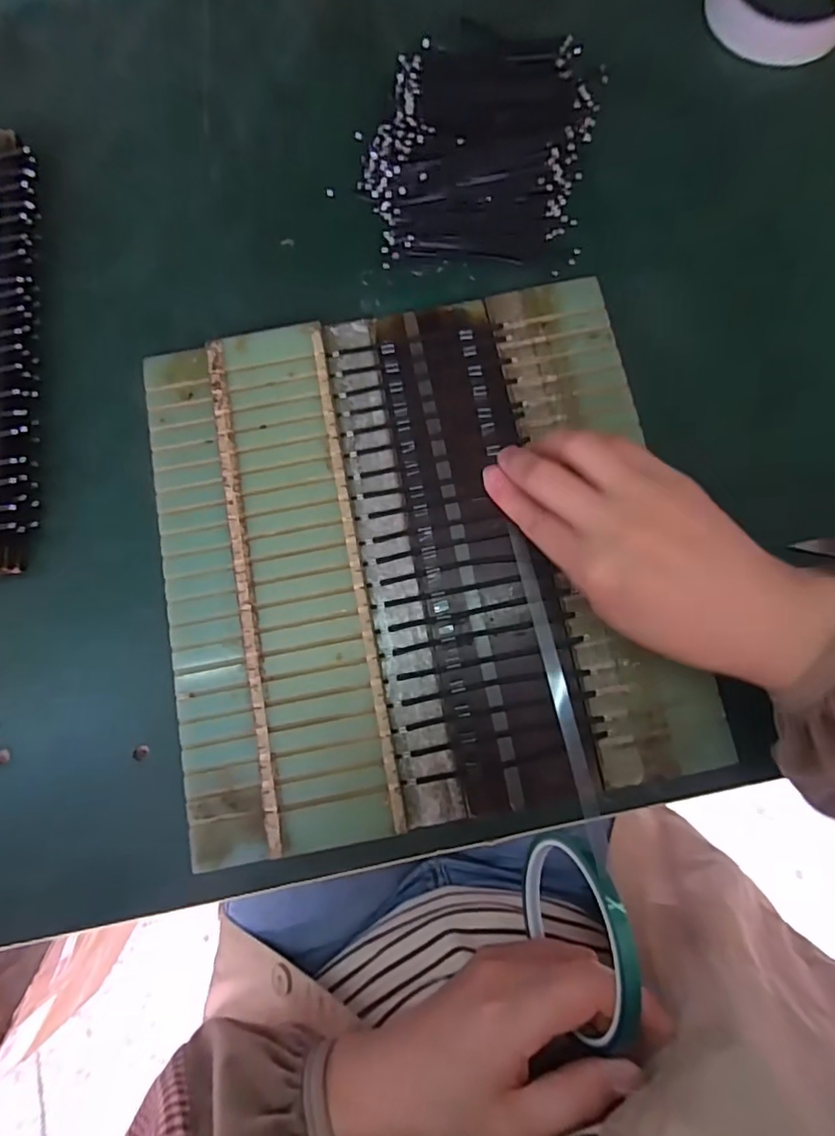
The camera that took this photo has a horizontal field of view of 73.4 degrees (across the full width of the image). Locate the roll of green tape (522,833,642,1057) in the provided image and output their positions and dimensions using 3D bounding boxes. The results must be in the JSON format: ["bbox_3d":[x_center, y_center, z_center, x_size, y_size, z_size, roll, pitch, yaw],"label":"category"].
[{"bbox_3d":[0.074,0.172,0.266,0.008,0.092,0.079,3,74,-15],"label":"roll of green tape"}]

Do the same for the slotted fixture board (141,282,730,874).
[{"bbox_3d":[-0.001,-0.011,0.287,0.254,0.009,0.263,-10,79,-1],"label":"slotted fixture board"}]

